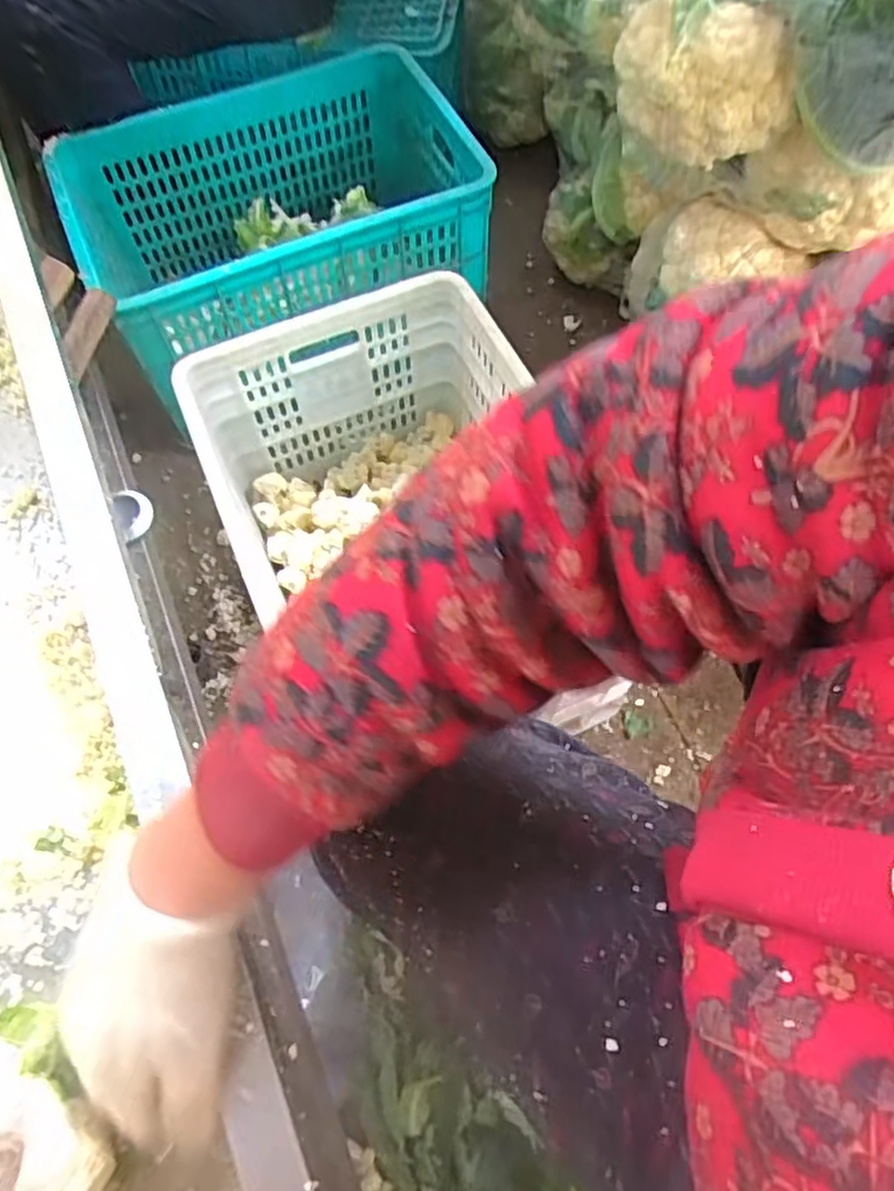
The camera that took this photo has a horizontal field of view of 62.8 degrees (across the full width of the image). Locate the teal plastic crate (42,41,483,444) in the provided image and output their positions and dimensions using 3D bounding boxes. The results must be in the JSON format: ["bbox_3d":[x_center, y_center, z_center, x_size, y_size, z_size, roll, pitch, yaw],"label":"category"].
[{"bbox_3d":[-0.232,-0.513,1.037,0.505,0.225,0.347,-23,67,-10],"label":"teal plastic crate"}]

